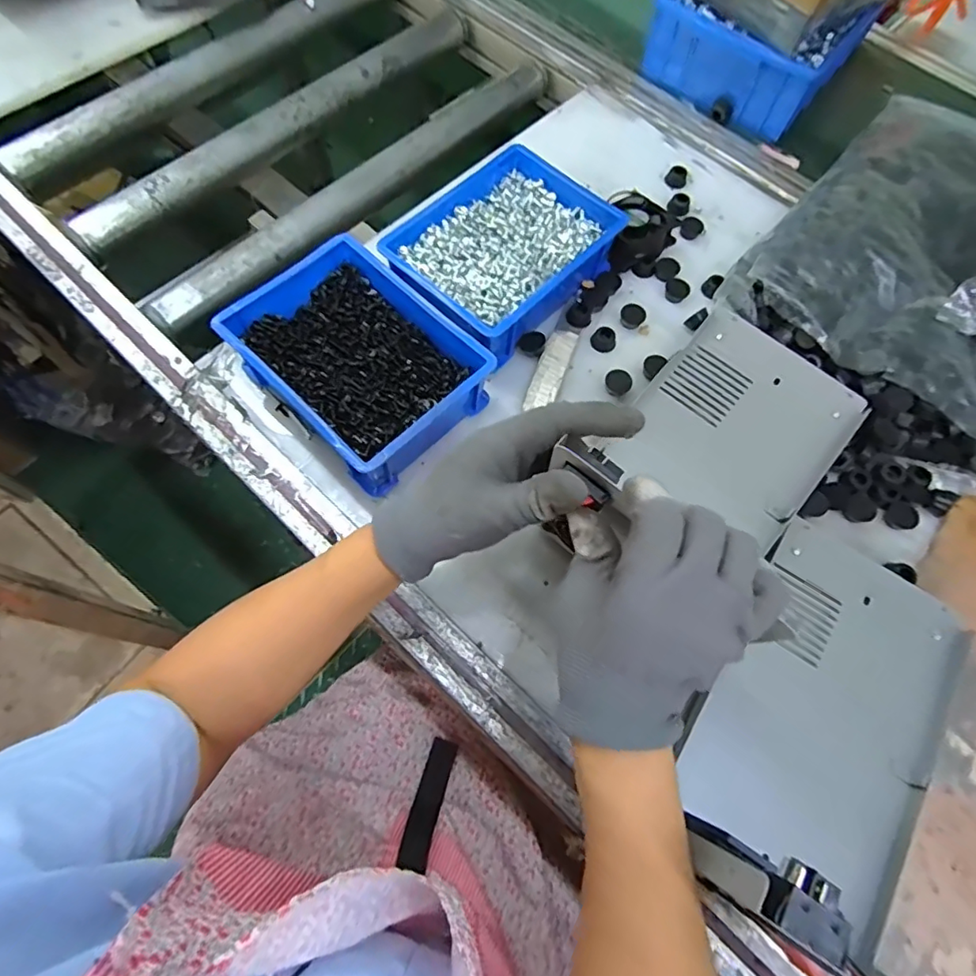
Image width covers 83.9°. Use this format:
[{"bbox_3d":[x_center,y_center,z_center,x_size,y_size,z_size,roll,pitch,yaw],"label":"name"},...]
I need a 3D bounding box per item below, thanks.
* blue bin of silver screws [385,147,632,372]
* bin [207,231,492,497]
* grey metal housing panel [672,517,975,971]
[{"bbox_3d":[0.016,-0.229,0.534,0.152,0.065,0.202,41,72,13],"label":"blue bin of silver screws"},{"bbox_3d":[-0.108,-0.109,0.474,0.203,0.061,0.151,43,72,13],"label":"bin"},{"bbox_3d":[0.250,0.165,0.417,0.156,0.047,0.249,35,71,11],"label":"grey metal housing panel"}]

